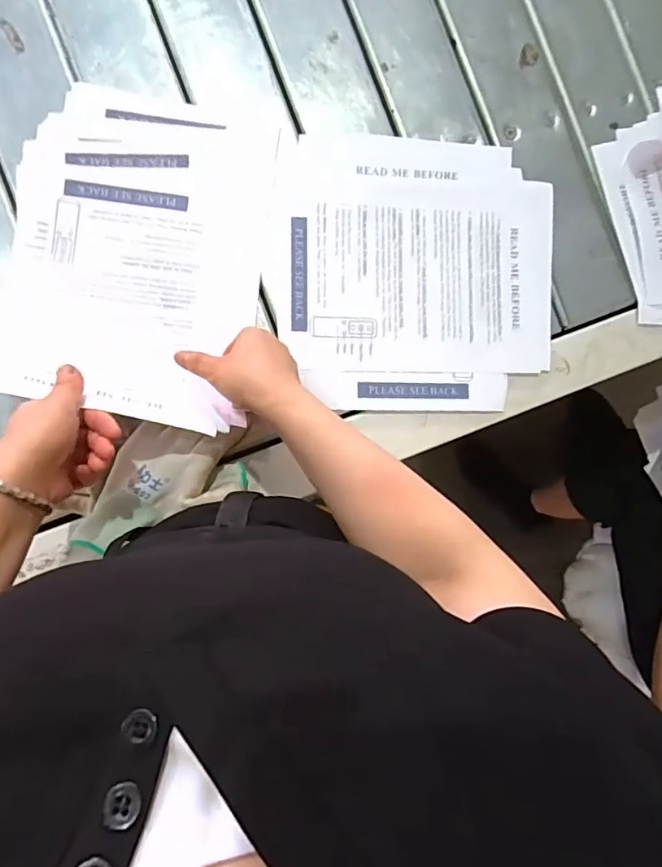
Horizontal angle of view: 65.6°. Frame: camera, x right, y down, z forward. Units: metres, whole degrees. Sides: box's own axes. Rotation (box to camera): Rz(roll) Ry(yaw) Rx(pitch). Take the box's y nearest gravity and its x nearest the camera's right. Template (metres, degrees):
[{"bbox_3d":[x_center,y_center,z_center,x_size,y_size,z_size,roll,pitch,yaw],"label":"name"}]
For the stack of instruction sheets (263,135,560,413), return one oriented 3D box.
[{"bbox_3d":[0.089,-0.171,0.548,0.301,0.004,0.288,1,86,-6],"label":"stack of instruction sheets"}]

